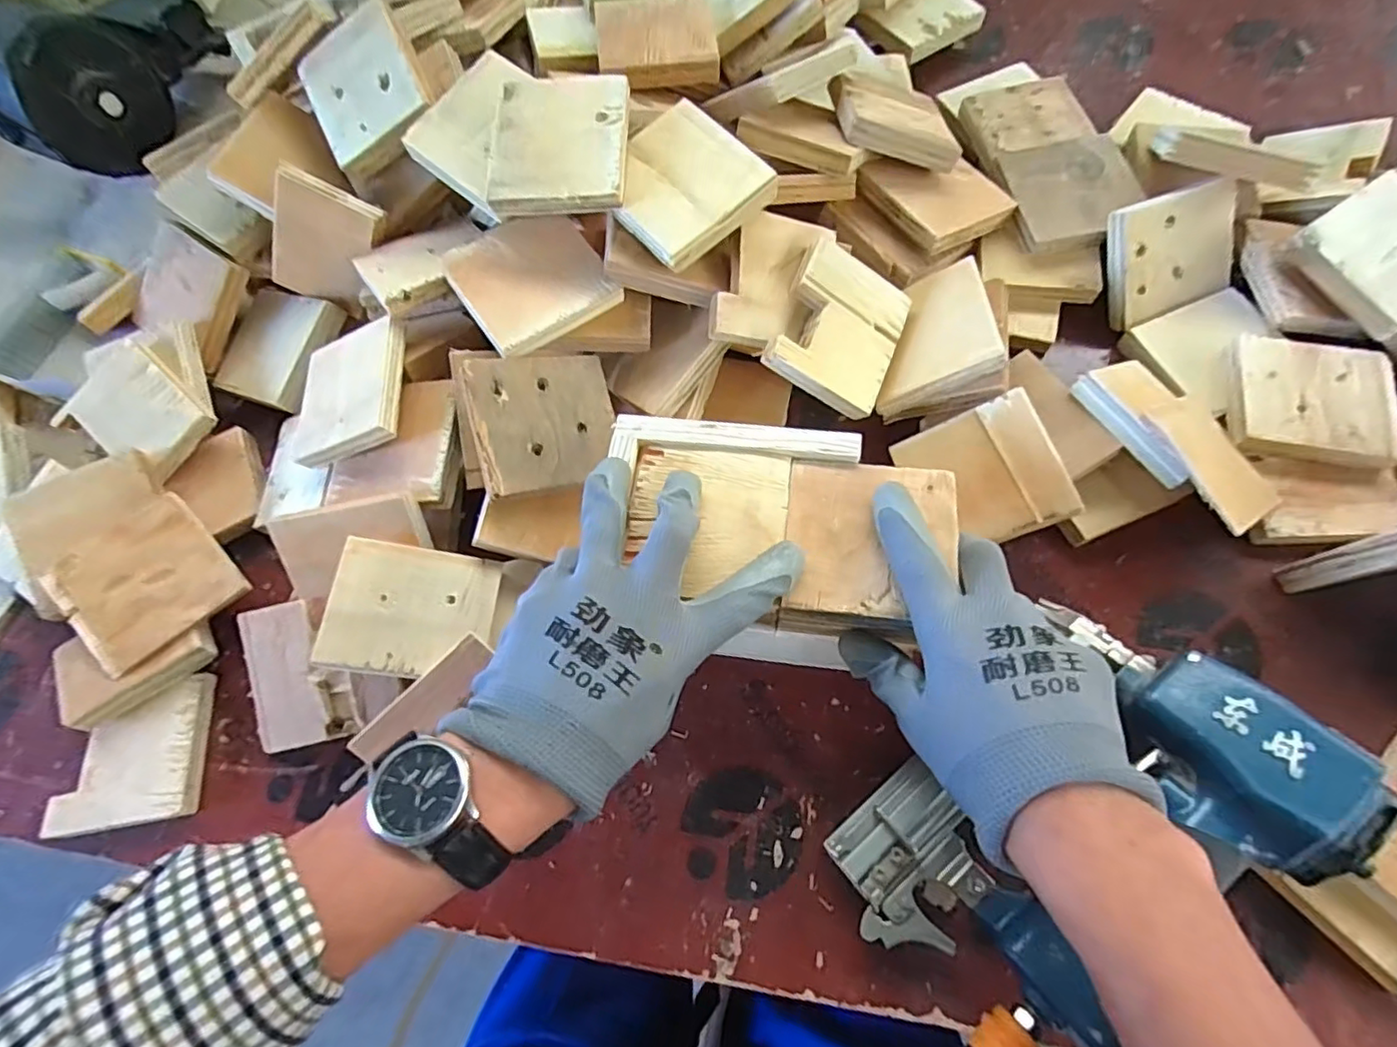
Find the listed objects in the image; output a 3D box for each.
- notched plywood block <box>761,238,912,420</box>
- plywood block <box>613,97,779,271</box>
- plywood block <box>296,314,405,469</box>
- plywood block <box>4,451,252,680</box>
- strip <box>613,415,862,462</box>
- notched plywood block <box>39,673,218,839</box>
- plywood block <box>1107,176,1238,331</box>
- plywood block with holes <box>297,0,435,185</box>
[{"bbox_3d":[0.096,-0.131,0.416,0.081,0.016,0.098,27,79,-18],"label":"notched plywood block"},{"bbox_3d":[-0.011,-0.219,0.399,0.089,0.016,0.089,-42,75,-2],"label":"plywood block"},{"bbox_3d":[-0.240,-0.090,0.426,0.086,0.016,0.095,-13,67,22],"label":"plywood block"},{"bbox_3d":[-0.384,0.019,0.409,0.090,0.017,0.151,-42,82,-13],"label":"plywood block"},{"bbox_3d":[0.022,-0.050,0.357,0.140,0.007,0.016,7,68,5],"label":"strip"},{"bbox_3d":[-0.358,0.148,0.389,0.085,0.018,0.082,-13,68,-3],"label":"notched plywood block"},{"bbox_3d":[0.345,-0.197,0.448,0.092,0.014,0.081,-19,113,-4],"label":"plywood block"},{"bbox_3d":[-0.238,-0.307,0.443,0.086,0.018,0.095,-28,88,16],"label":"plywood block with holes"}]

